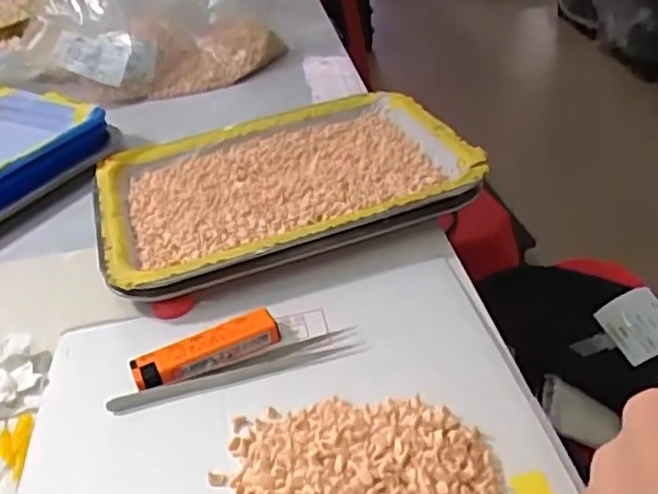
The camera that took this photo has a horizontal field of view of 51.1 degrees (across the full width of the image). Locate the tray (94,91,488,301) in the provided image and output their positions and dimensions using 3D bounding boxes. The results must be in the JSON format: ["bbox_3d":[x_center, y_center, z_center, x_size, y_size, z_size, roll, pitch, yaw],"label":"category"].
[{"bbox_3d":[-0.035,-0.045,0.501,0.252,0.033,0.188,-15,36,-10],"label":"tray"}]

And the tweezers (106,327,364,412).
[{"bbox_3d":[-0.050,0.065,0.368,0.132,0.009,0.018,-14,35,-8],"label":"tweezers"}]

